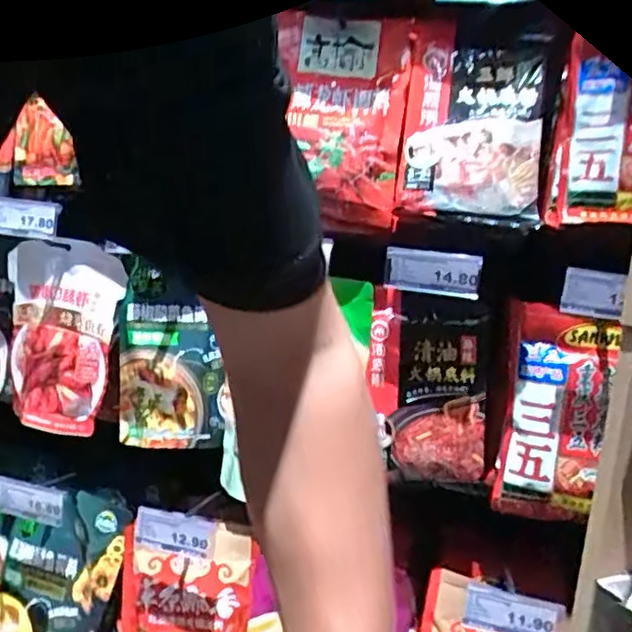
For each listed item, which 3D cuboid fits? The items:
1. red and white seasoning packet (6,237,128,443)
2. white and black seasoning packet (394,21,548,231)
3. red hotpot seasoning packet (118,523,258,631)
[{"bbox_3d":[-0.355,0.030,0.878,0.172,0.245,0.027,11,0,19],"label":"red and white seasoning packet"},{"bbox_3d":[0.162,-0.204,0.678,0.143,0.219,0.021,3,-13,16],"label":"white and black seasoning packet"},{"bbox_3d":[-0.172,0.388,0.818,0.169,0.228,0.031,5,-8,6],"label":"red hotpot seasoning packet"}]

